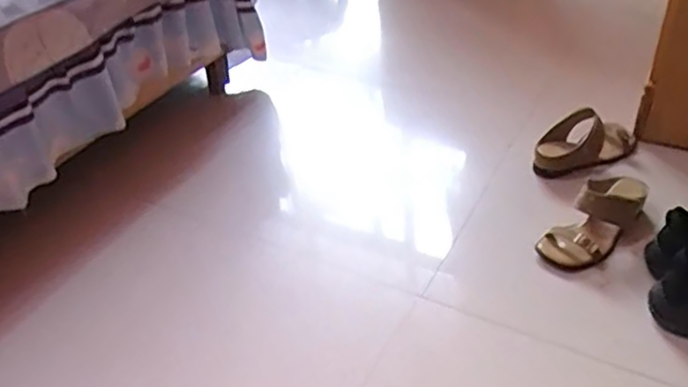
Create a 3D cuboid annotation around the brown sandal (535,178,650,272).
[{"bbox_3d":[0.426,0.033,1.100,0.215,0.080,0.095,-34,47,-31],"label":"brown sandal"}]

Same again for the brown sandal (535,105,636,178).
[{"bbox_3d":[0.467,-0.101,1.263,0.214,0.083,0.073,-17,40,-15],"label":"brown sandal"}]

